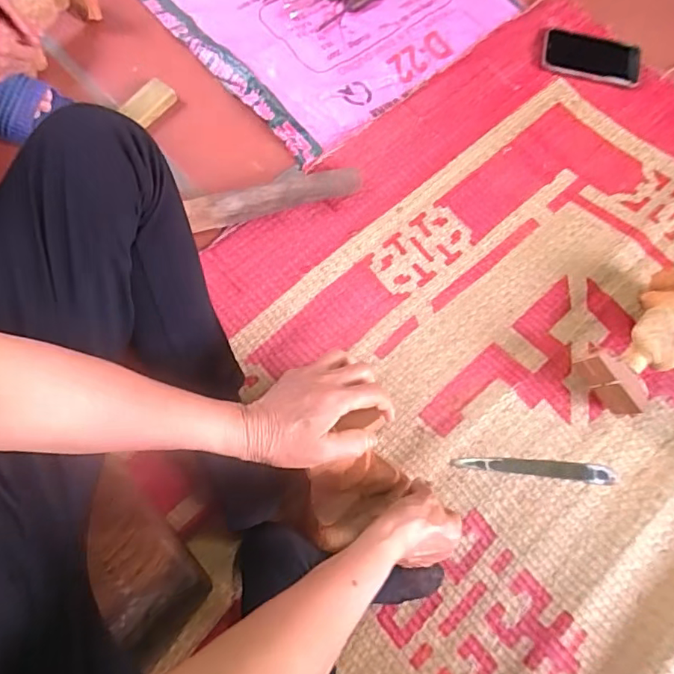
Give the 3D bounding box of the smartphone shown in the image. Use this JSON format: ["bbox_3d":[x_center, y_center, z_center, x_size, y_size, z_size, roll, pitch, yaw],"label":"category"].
[{"bbox_3d":[0.381,-0.419,0.775,0.142,0.010,0.078,12,79,7],"label":"smartphone"}]

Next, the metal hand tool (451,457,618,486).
[{"bbox_3d":[0.240,0.159,0.624,0.193,0.006,0.022,5,73,1],"label":"metal hand tool"}]

